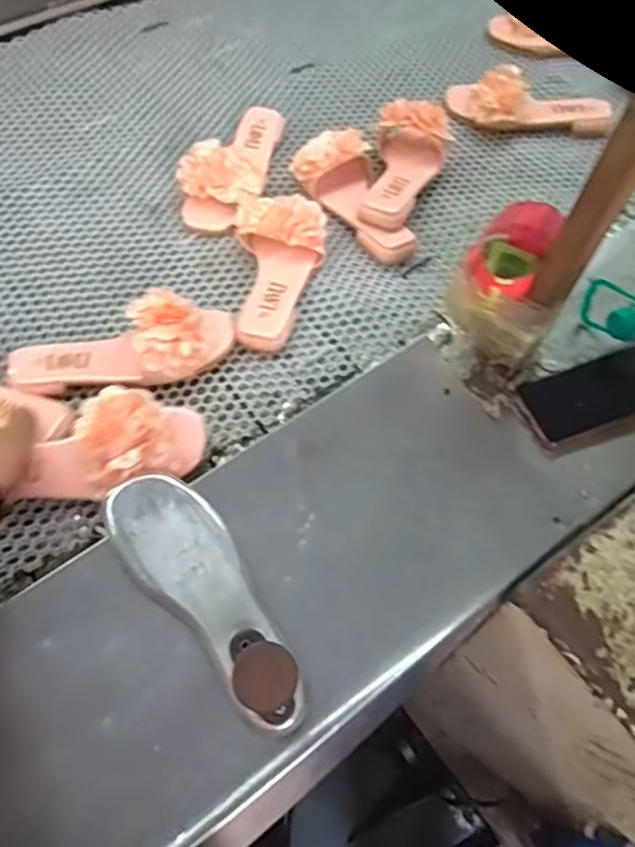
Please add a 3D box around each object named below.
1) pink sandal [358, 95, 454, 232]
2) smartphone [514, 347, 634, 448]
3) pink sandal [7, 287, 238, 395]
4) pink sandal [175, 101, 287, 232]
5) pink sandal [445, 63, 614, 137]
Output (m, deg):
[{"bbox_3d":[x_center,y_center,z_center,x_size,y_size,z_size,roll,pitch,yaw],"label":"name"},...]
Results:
[{"bbox_3d":[0.117,-0.337,0.829,0.104,0.082,0.198,14,61,6],"label":"pink sandal"},{"bbox_3d":[0.301,-0.031,0.683,0.175,0.011,0.074,-18,63,-12],"label":"smartphone"},{"bbox_3d":[-0.209,-0.079,0.684,0.240,0.071,0.092,-15,62,-11],"label":"pink sandal"},{"bbox_3d":[-0.112,-0.348,0.841,0.099,0.069,0.222,13,61,5],"label":"pink sandal"},{"bbox_3d":[0.317,-0.468,0.927,0.243,0.061,0.088,7,60,2],"label":"pink sandal"}]

